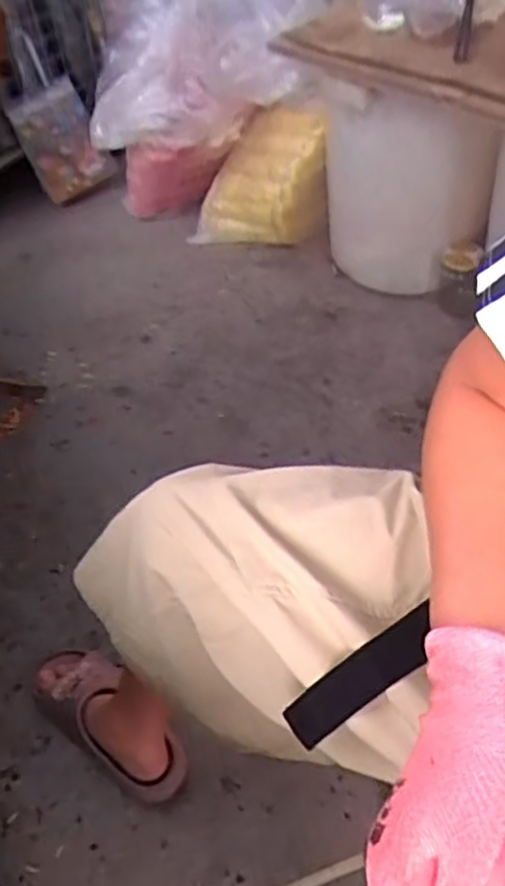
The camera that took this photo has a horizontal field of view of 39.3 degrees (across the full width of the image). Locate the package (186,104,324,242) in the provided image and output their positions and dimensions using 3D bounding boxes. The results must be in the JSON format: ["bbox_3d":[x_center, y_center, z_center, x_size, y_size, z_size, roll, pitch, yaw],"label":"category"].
[{"bbox_3d":[0.015,-0.551,1.506,0.283,0.319,0.105,1,49,7],"label":"package"}]

